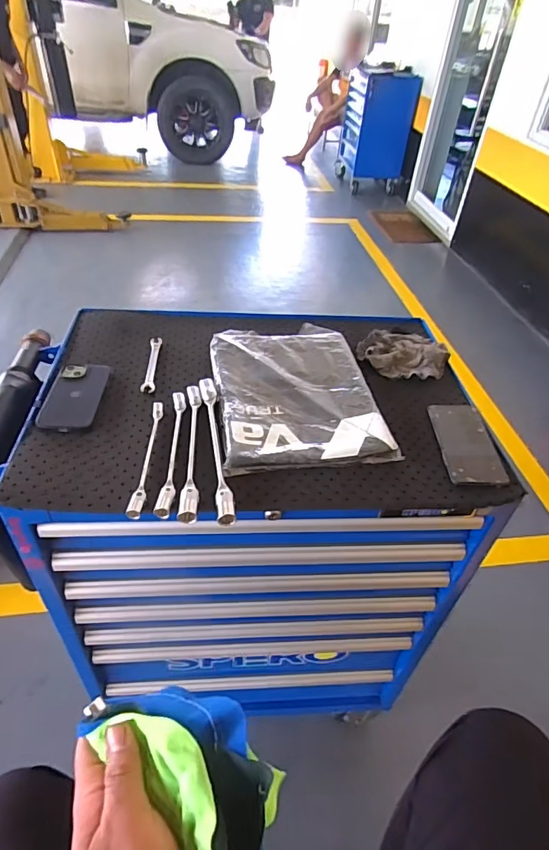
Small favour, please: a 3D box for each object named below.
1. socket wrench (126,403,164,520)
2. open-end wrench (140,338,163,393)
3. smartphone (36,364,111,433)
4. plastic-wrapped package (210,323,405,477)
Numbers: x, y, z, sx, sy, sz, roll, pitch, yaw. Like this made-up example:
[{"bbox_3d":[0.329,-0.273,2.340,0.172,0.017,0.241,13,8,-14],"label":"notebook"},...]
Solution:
[{"bbox_3d":[-0.167,0.036,0.642,0.018,0.013,0.208,2,42,-4],"label":"socket wrench"},{"bbox_3d":[-0.201,-0.101,0.794,0.021,0.010,0.149,0,42,-7],"label":"open-end wrench"},{"bbox_3d":[-0.297,-0.046,0.718,0.077,0.012,0.142,1,42,-6],"label":"smartphone"},{"bbox_3d":[0.029,-0.060,0.760,0.236,0.022,0.325,-3,43,-10],"label":"plastic-wrapped package"}]

